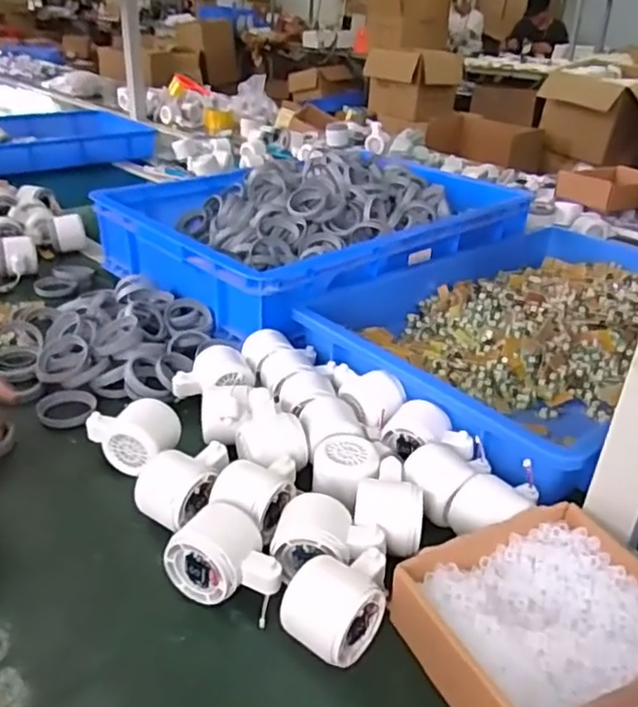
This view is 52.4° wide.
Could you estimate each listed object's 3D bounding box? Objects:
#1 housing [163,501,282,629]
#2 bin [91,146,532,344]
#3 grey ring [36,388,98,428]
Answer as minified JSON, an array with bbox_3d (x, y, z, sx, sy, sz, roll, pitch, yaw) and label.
[{"bbox_3d":[-0.063,0.156,0.487,0.085,0.052,0.062,15,32,20],"label":"housing"},{"bbox_3d":[0.006,-0.217,1.020,0.557,0.122,0.392,-23,38,-38],"label":"bin"},{"bbox_3d":[-0.269,0.055,0.685,0.061,0.012,0.060,0,31,0],"label":"grey ring"}]

